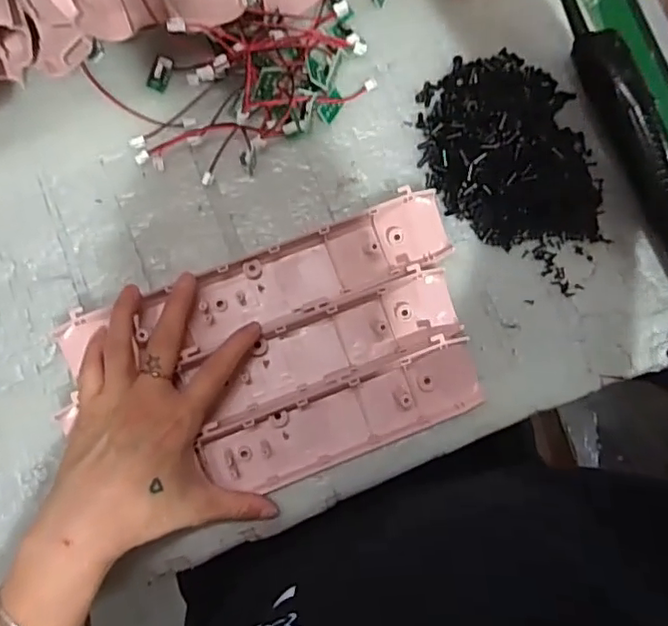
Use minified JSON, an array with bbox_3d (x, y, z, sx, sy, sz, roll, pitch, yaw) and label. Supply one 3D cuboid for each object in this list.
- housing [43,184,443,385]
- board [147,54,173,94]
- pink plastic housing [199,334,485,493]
[{"bbox_3d":[-0.049,-0.017,0.416,0.273,0.026,0.053,-20,82,-6],"label":"housing"},{"bbox_3d":[-0.130,-0.181,0.444,0.013,0.008,0.028,19,81,2],"label":"board"},{"bbox_3d":[0.010,0.073,0.405,0.193,0.029,0.049,-21,82,-4],"label":"pink plastic housing"}]

